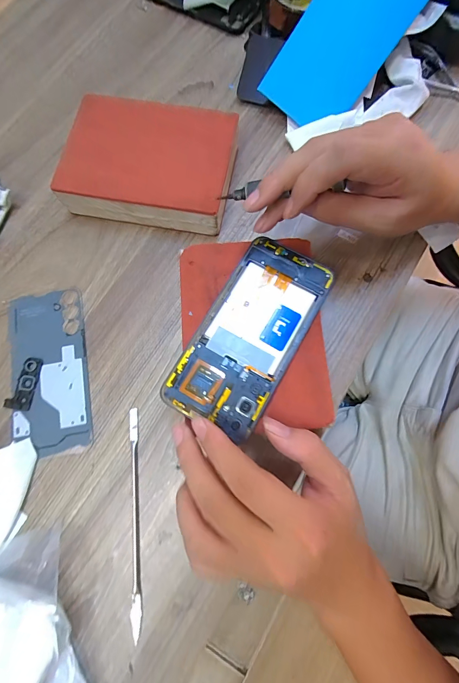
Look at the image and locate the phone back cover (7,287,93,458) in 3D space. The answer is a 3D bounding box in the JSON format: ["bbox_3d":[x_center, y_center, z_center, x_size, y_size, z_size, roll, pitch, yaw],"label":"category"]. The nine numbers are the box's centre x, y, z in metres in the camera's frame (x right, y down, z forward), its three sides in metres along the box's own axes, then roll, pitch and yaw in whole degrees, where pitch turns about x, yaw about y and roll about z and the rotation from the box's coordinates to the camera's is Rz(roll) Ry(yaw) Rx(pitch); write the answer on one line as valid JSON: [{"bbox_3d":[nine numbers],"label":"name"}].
[{"bbox_3d":[-0.168,0.025,0.292,0.069,0.004,0.151,-11,76,-2],"label":"phone back cover"}]

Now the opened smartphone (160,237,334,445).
[{"bbox_3d":[0.017,-0.008,0.250,0.073,0.004,0.154,30,79,8],"label":"opened smartphone"}]

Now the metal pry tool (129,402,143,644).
[{"bbox_3d":[-0.079,0.143,0.262,0.010,0.004,0.168,-6,76,0],"label":"metal pry tool"}]

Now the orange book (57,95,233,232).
[{"bbox_3d":[-0.080,-0.179,0.322,0.166,0.041,0.118,9,76,3],"label":"orange book"}]

